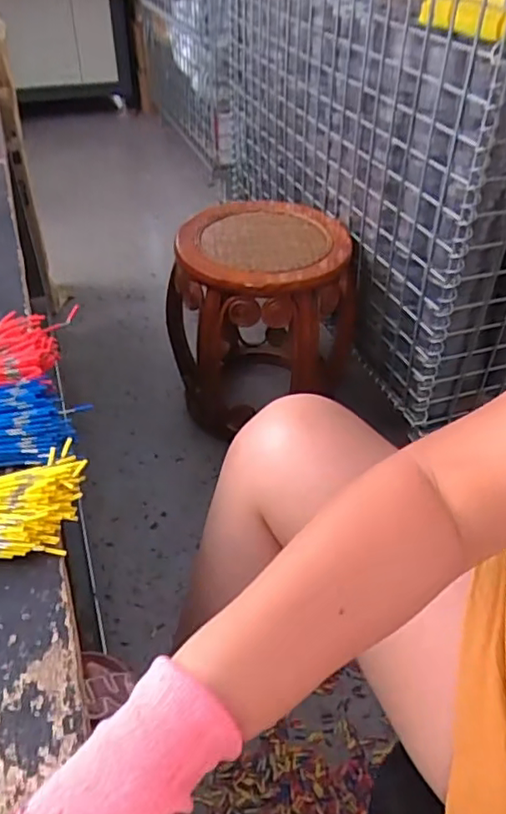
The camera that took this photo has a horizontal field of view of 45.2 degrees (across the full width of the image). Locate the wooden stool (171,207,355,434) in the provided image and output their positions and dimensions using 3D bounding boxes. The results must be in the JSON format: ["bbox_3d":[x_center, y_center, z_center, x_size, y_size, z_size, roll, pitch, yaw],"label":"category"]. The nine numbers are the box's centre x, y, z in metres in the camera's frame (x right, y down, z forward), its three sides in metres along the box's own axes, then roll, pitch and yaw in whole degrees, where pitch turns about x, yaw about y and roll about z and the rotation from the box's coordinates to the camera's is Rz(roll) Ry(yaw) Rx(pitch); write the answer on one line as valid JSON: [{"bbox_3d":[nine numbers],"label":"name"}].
[{"bbox_3d":[0.011,-0.159,1.212,0.364,0.396,0.294,5,43,4],"label":"wooden stool"}]

